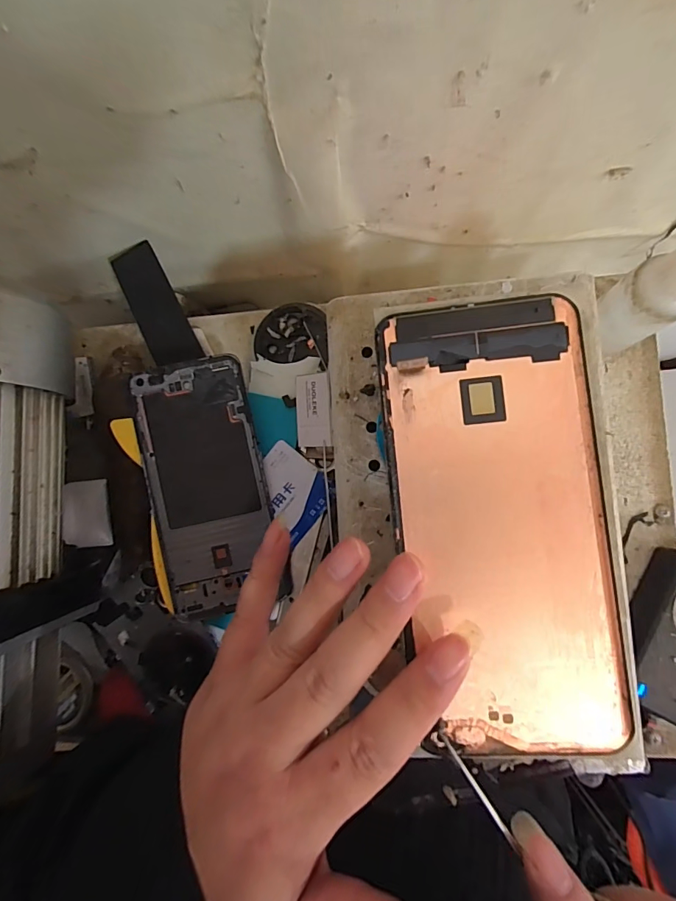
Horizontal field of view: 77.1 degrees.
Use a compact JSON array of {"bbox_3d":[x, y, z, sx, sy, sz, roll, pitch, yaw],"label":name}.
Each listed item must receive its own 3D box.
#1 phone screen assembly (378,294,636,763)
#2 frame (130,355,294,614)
[{"bbox_3d":[0.060,0.025,0.155,0.073,0.005,0.161,-9,85,4],"label":"phone screen assembly"},{"bbox_3d":[-0.085,0.022,0.275,0.075,0.007,0.157,-13,88,0],"label":"frame"}]

